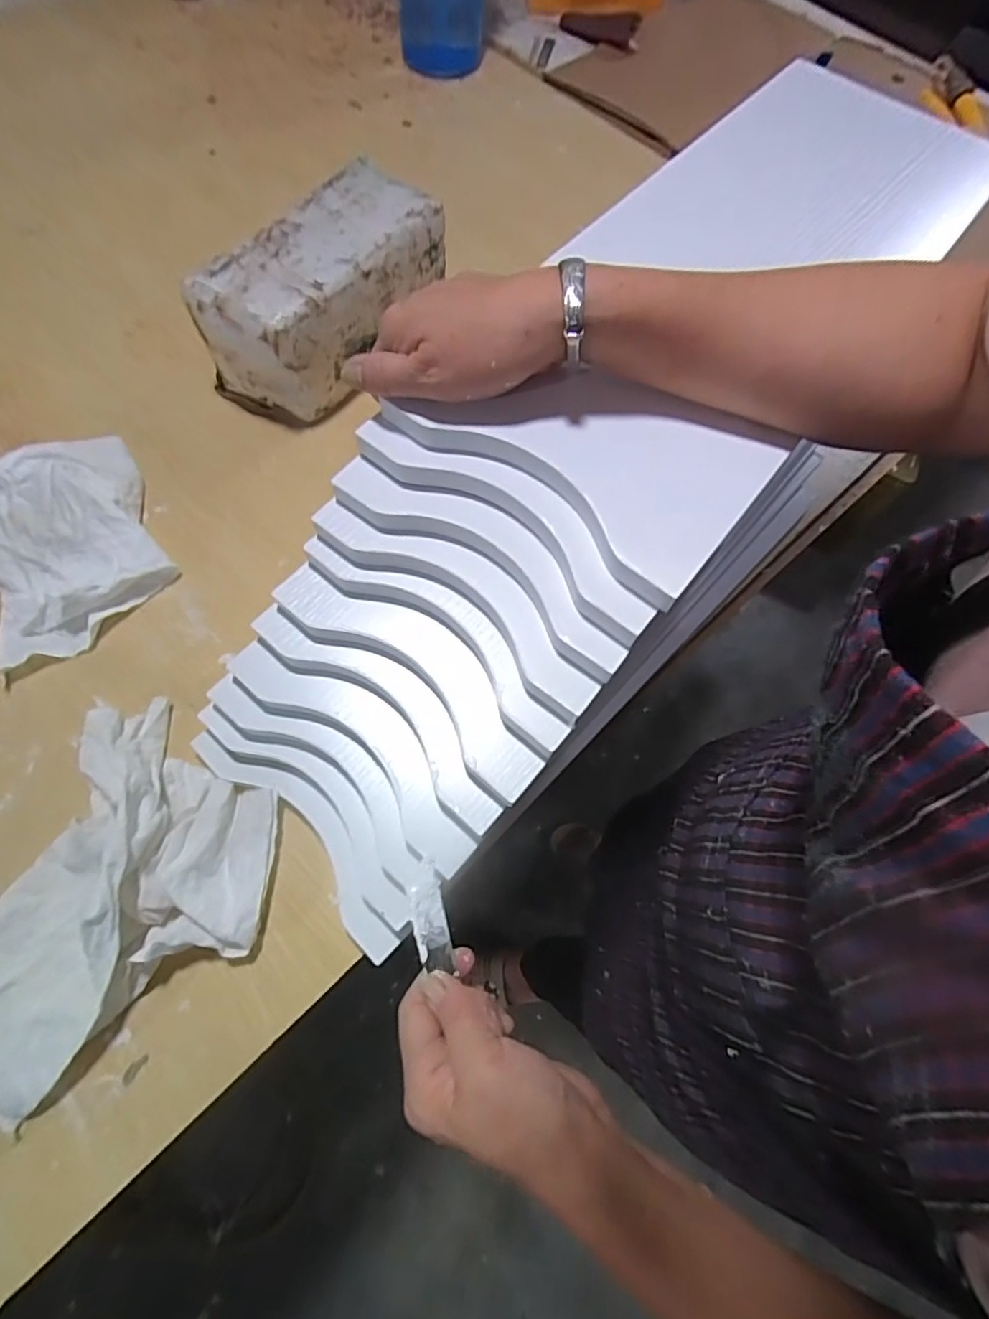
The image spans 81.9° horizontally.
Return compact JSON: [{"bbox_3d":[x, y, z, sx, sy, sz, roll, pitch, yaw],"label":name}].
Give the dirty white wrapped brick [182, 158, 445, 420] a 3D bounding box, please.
[{"bbox_3d":[-0.146,-0.318,0.503,0.103,0.100,0.217,35,71,11],"label":"dirty white wrapped brick"}]

